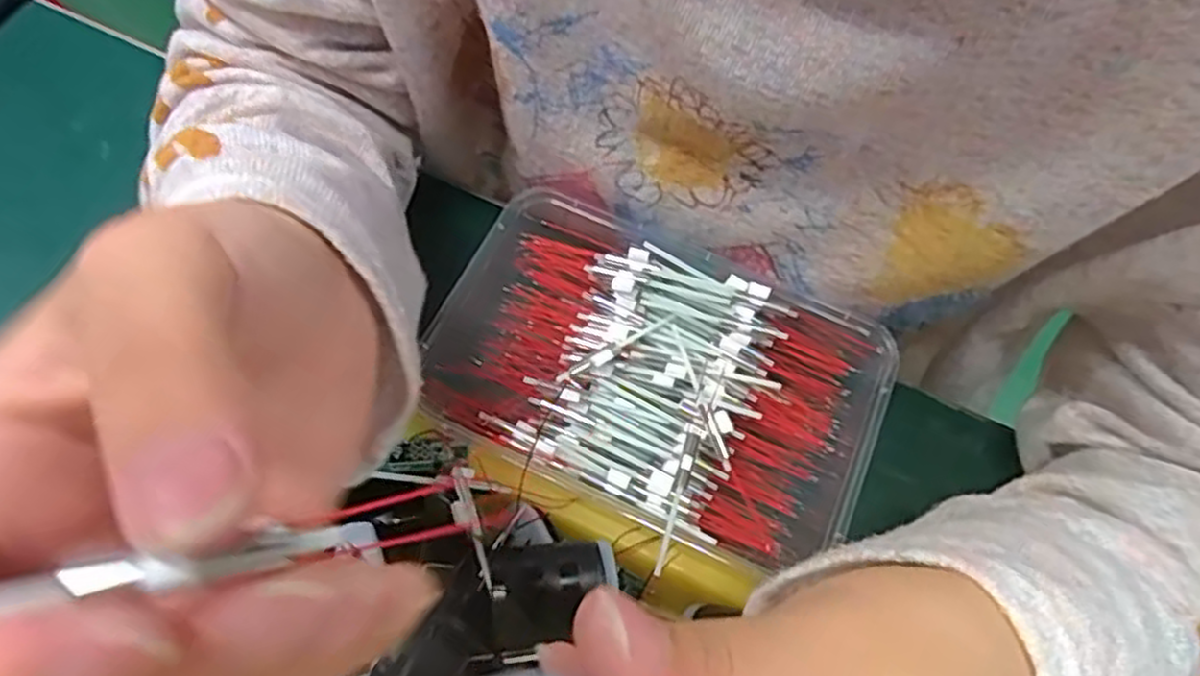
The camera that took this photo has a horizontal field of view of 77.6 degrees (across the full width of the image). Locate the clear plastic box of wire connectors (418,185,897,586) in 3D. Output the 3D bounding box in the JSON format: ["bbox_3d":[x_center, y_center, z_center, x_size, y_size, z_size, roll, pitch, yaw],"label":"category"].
[{"bbox_3d":[0.022,0.015,0.294,0.167,0.037,0.113,29,67,10],"label":"clear plastic box of wire connectors"}]

